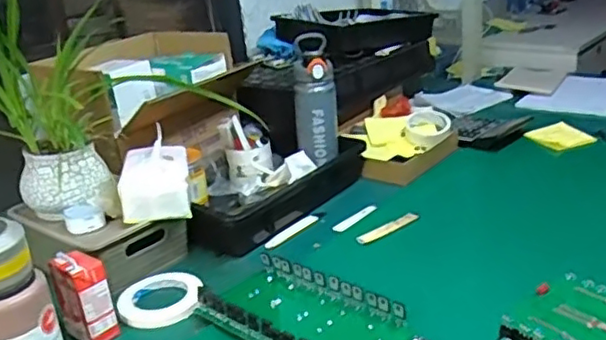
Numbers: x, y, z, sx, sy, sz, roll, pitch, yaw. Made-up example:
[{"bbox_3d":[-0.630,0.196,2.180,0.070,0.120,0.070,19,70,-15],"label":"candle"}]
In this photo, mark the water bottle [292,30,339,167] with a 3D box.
[{"bbox_3d":[0.024,-0.119,1.128,0.071,0.236,0.080,-5,22,1],"label":"water bottle"}]

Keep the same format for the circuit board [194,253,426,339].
[{"bbox_3d":[0.009,0.172,0.767,0.284,0.026,0.144,13,28,38],"label":"circuit board"}]

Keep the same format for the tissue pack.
[{"bbox_3d":[-0.217,0.009,0.924,0.094,0.089,0.120,-9,22,-8],"label":"tissue pack"}]

